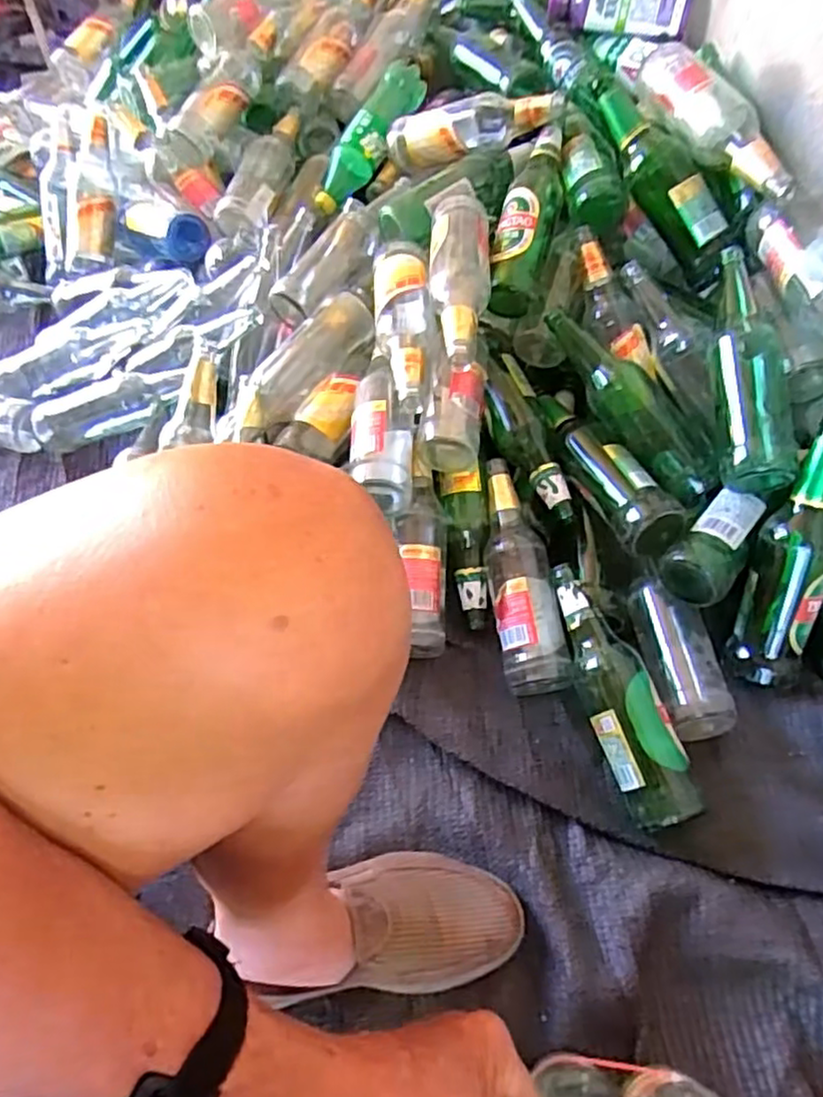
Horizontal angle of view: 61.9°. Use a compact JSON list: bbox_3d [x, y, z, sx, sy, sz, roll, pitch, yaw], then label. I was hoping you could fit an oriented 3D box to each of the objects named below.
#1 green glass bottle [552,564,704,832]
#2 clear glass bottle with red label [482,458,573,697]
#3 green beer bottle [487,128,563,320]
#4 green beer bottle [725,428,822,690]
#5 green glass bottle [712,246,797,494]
[{"bbox_3d":[0.204,0.144,0.685,0.076,0.076,0.254,-14,57,-7],"label":"green glass bottle"},{"bbox_3d":[0.118,0.033,0.759,0.069,0.089,0.252,-5,56,-1],"label":"clear glass bottle with red label"},{"bbox_3d":[0.143,-0.397,0.833,0.061,0.070,0.224,14,77,11],"label":"green beer bottle"},{"bbox_3d":[0.386,-0.021,0.675,0.071,0.078,0.320,16,97,12],"label":"green beer bottle"},{"bbox_3d":[0.349,-0.183,0.718,0.080,0.074,0.260,3,70,4],"label":"green glass bottle"}]

